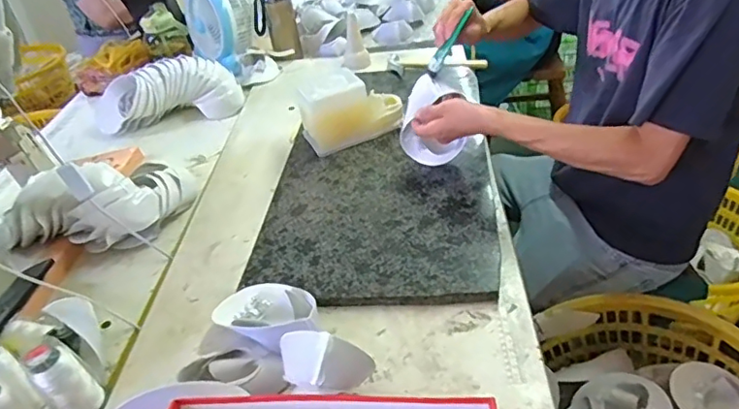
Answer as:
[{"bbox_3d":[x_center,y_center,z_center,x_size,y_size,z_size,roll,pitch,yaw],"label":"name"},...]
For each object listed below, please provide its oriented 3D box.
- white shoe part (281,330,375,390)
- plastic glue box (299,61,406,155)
[{"bbox_3d":[-0.042,0.161,0.561,0.093,0.062,0.057,-10,36,0],"label":"white shoe part"},{"bbox_3d":[-0.035,-0.191,1.089,0.207,0.125,0.096,-19,38,-15],"label":"plastic glue box"}]

